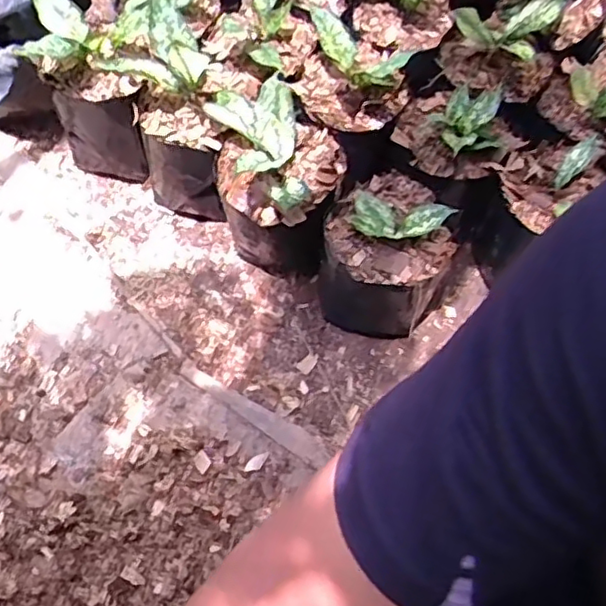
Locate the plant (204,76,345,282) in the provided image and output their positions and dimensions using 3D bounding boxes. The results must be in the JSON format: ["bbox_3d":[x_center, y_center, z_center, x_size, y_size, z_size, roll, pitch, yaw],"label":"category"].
[{"bbox_3d":[-0.042,-0.148,0.849,0.180,0.228,0.146,14,65,6],"label":"plant"}]

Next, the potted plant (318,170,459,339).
[{"bbox_3d":[0.107,-0.060,0.828,0.154,0.191,0.162,0,64,0],"label":"potted plant"}]

